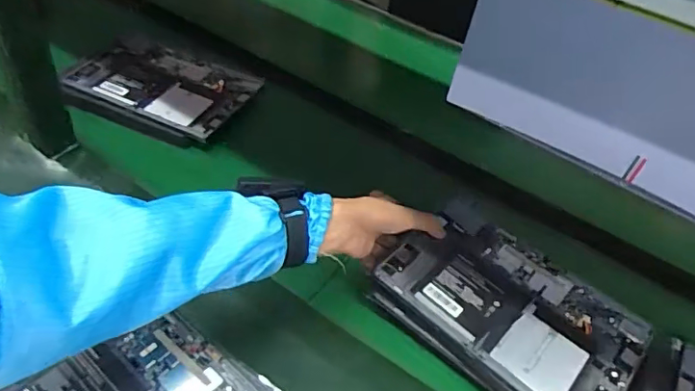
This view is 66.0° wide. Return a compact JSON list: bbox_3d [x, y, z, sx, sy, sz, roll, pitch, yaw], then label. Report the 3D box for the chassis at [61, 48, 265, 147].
[{"bbox_3d":[-0.297,-0.171,0.843,0.277,0.025,0.180,22,48,11],"label":"chassis"}]

